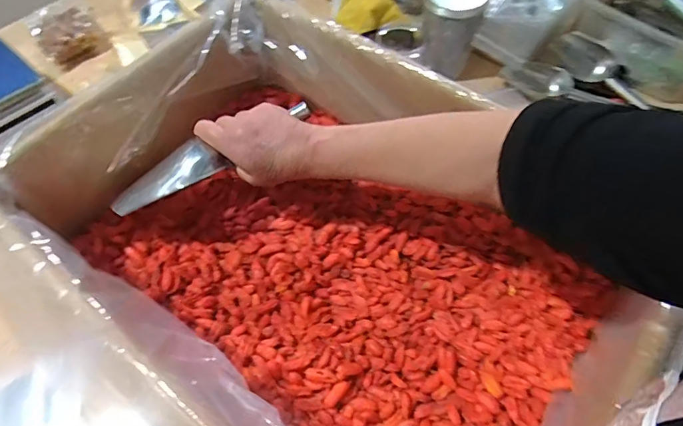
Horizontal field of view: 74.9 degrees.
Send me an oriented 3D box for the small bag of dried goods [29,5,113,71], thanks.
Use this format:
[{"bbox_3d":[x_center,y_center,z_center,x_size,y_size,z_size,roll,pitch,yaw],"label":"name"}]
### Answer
[{"bbox_3d":[-0.546,-0.365,0.893,0.117,0.042,0.160,-32,62,-17],"label":"small bag of dried goods"}]

